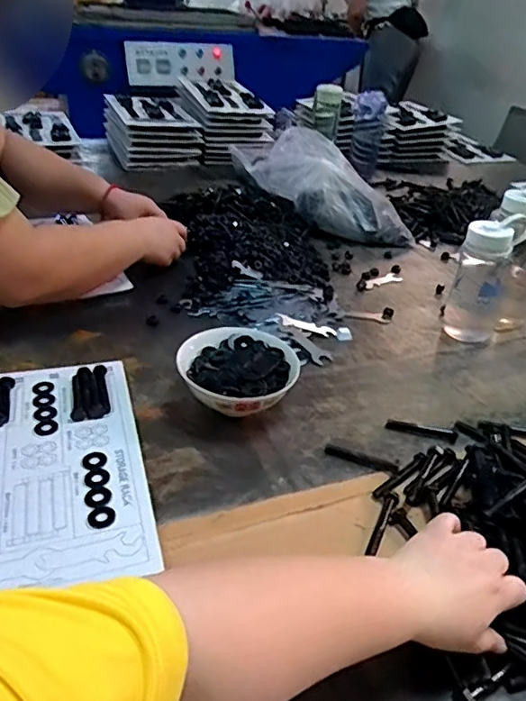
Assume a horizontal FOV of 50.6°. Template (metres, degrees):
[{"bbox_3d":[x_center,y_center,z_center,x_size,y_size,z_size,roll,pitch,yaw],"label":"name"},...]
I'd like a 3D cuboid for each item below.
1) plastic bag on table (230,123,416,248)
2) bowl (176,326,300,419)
[{"bbox_3d":[0.117,-0.392,1.233,0.190,0.139,0.503,-12,39,-23],"label":"plastic bag on table"},{"bbox_3d":[-0.030,0.031,0.662,0.134,0.057,0.130,3,34,-2],"label":"bowl"}]

